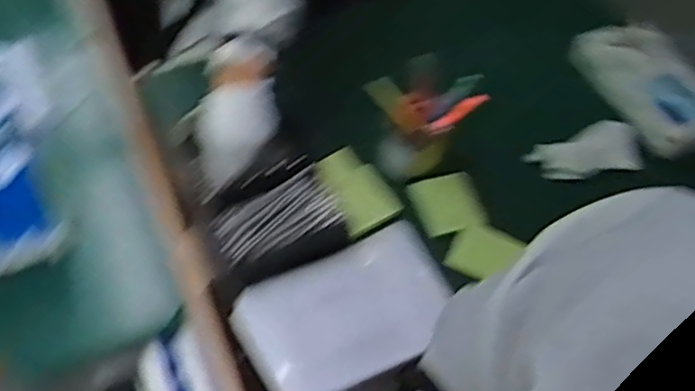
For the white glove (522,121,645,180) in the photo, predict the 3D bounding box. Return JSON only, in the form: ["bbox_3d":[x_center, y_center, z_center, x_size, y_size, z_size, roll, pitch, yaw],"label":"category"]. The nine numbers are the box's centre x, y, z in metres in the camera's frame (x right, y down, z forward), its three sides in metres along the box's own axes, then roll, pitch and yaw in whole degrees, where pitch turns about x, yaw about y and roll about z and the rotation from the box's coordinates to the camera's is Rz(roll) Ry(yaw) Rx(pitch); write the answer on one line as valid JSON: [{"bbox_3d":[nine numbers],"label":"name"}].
[{"bbox_3d":[0.342,-0.060,1.040,0.155,0.053,0.067,-12,56,3],"label":"white glove"}]

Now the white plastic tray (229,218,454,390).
[{"bbox_3d":[0.004,0.138,0.875,0.255,0.022,0.166,-23,59,-19],"label":"white plastic tray"}]

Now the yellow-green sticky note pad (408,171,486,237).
[{"bbox_3d":[0.139,0.011,0.986,0.089,0.015,0.086,-11,56,-11],"label":"yellow-green sticky note pad"}]

